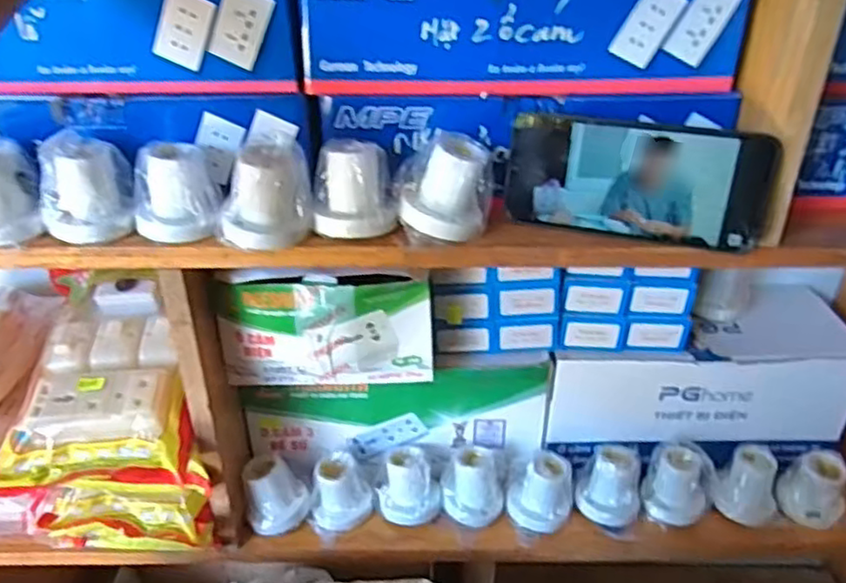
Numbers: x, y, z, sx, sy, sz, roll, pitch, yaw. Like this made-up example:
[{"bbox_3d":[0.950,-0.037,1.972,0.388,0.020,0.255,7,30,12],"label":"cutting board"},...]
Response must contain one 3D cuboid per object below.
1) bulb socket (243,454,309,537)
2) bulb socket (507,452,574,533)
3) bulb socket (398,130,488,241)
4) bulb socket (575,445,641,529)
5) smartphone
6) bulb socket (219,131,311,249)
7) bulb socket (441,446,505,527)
[{"bbox_3d":[-0.132,0.180,0.608,0.052,0.054,0.049,-4,31,-6],"label":"bulb socket"},{"bbox_3d":[0.108,0.181,0.616,0.047,0.057,0.048,0,31,0],"label":"bulb socket"},{"bbox_3d":[0.015,-0.075,0.459,0.054,0.059,0.054,4,31,7],"label":"bulb socket"},{"bbox_3d":[0.173,0.177,0.621,0.054,0.047,0.054,12,33,20],"label":"bulb socket"},{"bbox_3d":[0.140,-0.073,0.449,0.168,0.075,0.010,10,18,16],"label":"smartphone"},{"bbox_3d":[-0.109,-0.072,0.456,0.057,0.061,0.062,-8,32,-13],"label":"bulb socket"},{"bbox_3d":[0.046,0.178,0.621,0.055,0.050,0.048,4,31,7],"label":"bulb socket"}]

